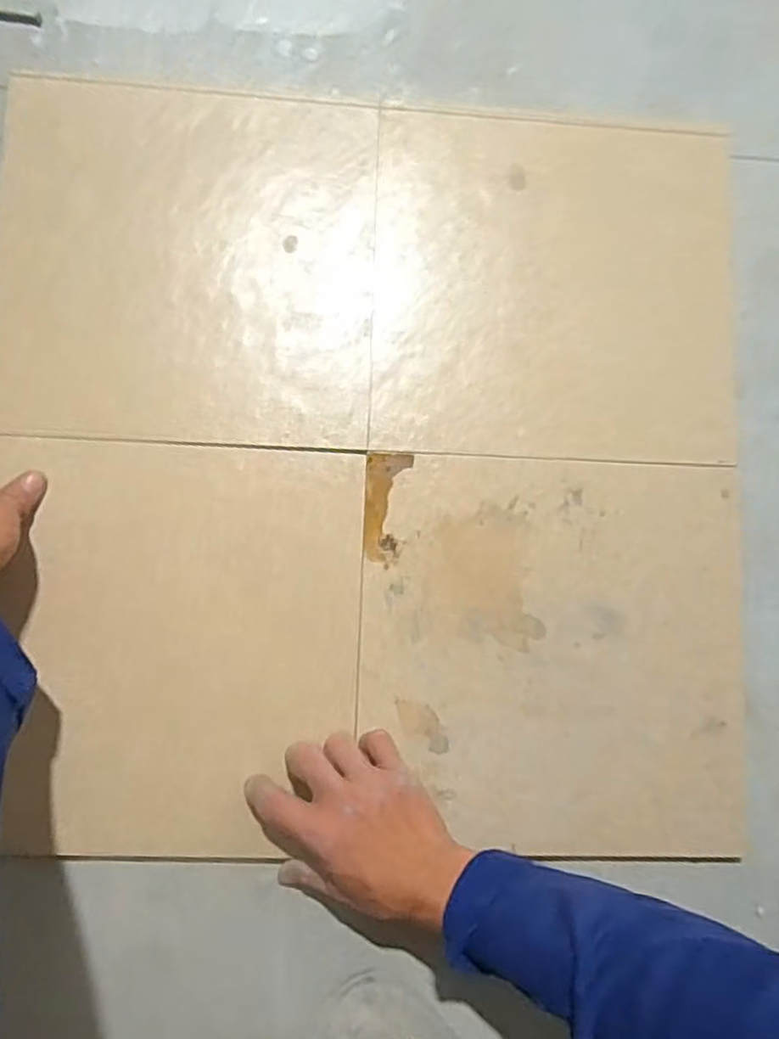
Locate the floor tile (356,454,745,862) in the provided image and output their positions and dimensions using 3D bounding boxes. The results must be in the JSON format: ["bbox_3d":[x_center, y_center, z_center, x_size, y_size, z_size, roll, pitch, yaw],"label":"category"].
[{"bbox_3d":[0.125,0.101,0.506,0.289,0.011,0.293,2,83,-3],"label":"floor tile"}]

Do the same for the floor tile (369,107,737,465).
[{"bbox_3d":[0.137,-0.191,0.537,0.296,0.016,0.282,2,83,-3],"label":"floor tile"}]

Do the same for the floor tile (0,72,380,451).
[{"bbox_3d":[-0.161,-0.206,0.526,0.294,0.005,0.291,2,83,-3],"label":"floor tile"}]

